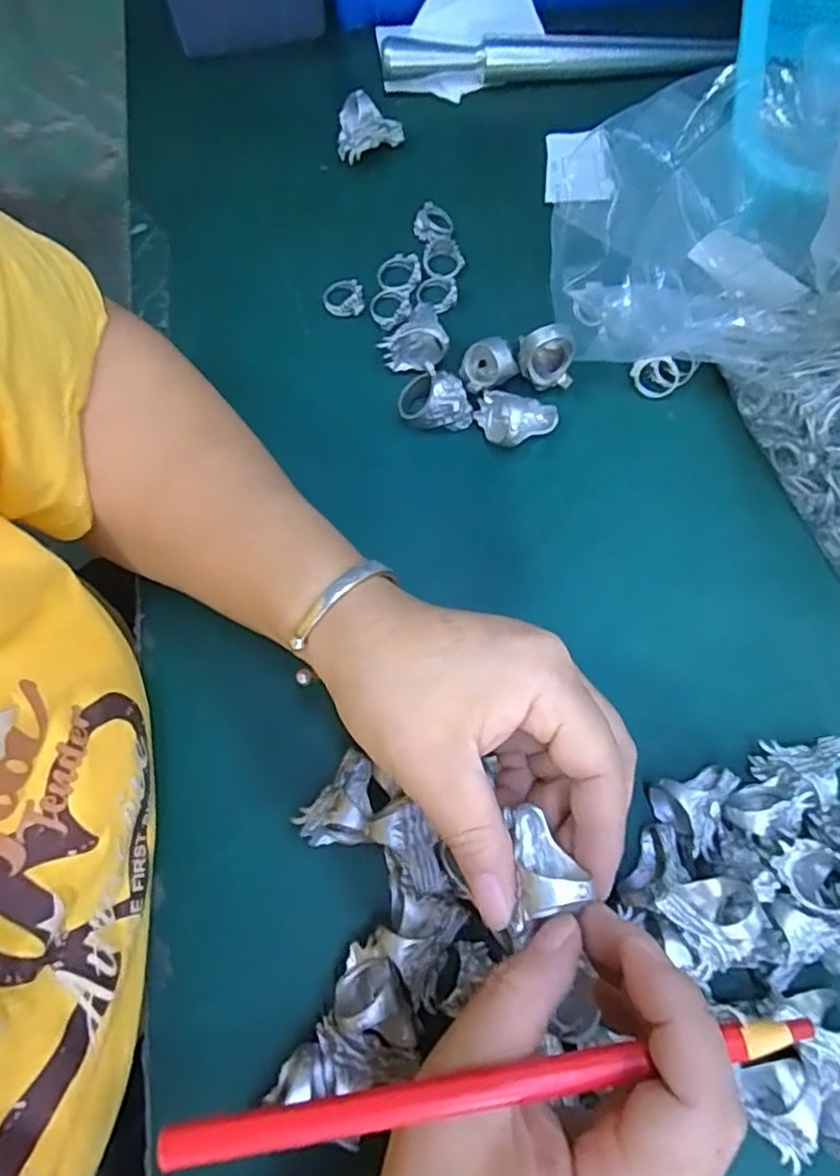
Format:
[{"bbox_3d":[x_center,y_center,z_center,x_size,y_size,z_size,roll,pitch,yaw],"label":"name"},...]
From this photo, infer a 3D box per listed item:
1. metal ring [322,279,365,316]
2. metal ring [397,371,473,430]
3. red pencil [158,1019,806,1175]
[{"bbox_3d":[-0.041,-0.157,0.356,0.021,0.006,0.019,-1,73,-1],"label":"metal ring"},{"bbox_3d":[0.008,-0.095,0.326,0.036,0.023,0.024,4,73,0],"label":"metal ring"},{"bbox_3d":[0.019,0.129,0.170,0.167,0.004,0.009,-8,73,-3],"label":"red pencil"}]

